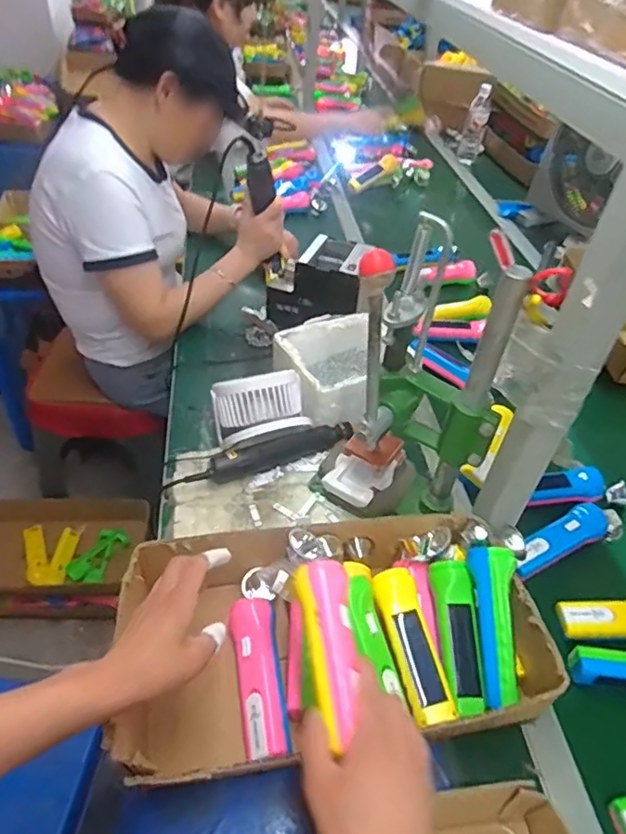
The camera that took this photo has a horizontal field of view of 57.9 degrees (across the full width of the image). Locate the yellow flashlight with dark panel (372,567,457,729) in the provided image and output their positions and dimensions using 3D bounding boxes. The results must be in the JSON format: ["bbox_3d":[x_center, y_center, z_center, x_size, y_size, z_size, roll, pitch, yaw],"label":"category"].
[{"bbox_3d":[0.105,0.233,0.584,0.045,0.038,0.155,-7,46,-14],"label":"yellow flashlight with dark panel"}]

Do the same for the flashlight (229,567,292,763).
[{"bbox_3d":[-0.057,0.254,0.611,0.061,0.039,0.207,2,44,-5],"label":"flashlight"}]

